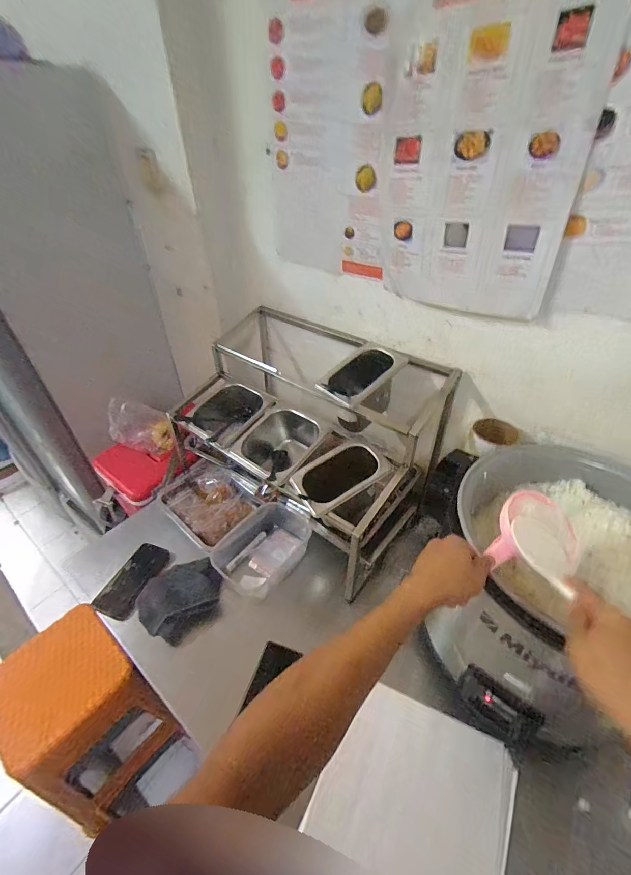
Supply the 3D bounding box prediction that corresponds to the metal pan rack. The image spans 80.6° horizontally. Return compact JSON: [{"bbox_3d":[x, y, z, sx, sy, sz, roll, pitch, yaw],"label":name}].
[{"bbox_3d":[-0.047,-0.034,0.904,0.627,0.347,0.385,29,49,31],"label":"metal pan rack"}]

